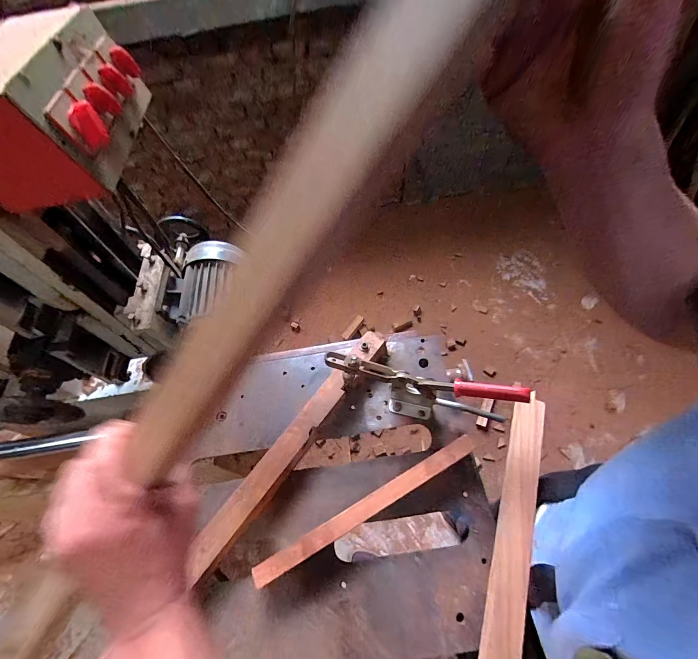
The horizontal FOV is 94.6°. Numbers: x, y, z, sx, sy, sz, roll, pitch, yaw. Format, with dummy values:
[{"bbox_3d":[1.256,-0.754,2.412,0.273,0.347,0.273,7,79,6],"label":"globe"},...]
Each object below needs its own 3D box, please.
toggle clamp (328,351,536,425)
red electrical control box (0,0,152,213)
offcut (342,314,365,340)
[{"bbox_3d":[0.101,0.092,0.494,0.277,0.140,0.046,13,63,10],"label":"toggle clamp"},{"bbox_3d":[-0.424,-0.343,0.474,0.151,0.129,0.318,-9,62,-2],"label":"red electrical control box"},{"bbox_3d":[0.019,-0.010,1.624,0.043,0.023,0.150,33,68,19],"label":"offcut"}]

